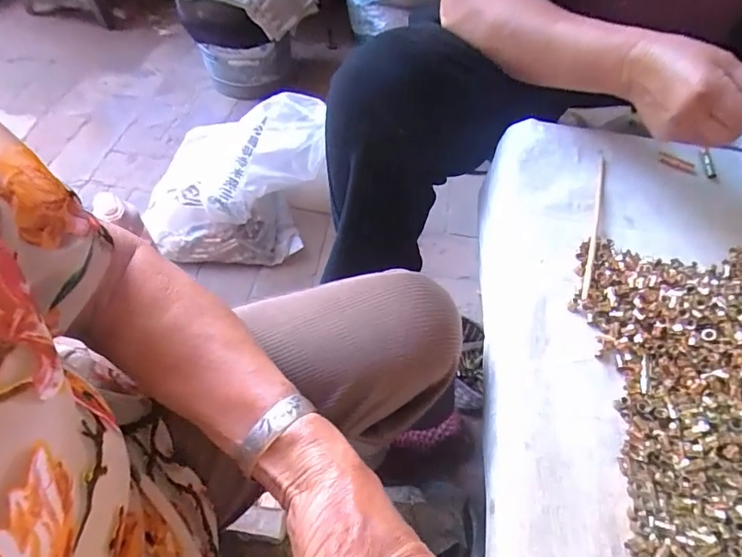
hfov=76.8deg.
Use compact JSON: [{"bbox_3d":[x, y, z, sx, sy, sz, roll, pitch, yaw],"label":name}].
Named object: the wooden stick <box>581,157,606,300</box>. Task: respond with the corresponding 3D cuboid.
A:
[{"bbox_3d":[0.231,-0.062,0.479,0.008,0.007,0.213,21,56,10],"label":"wooden stick"}]

